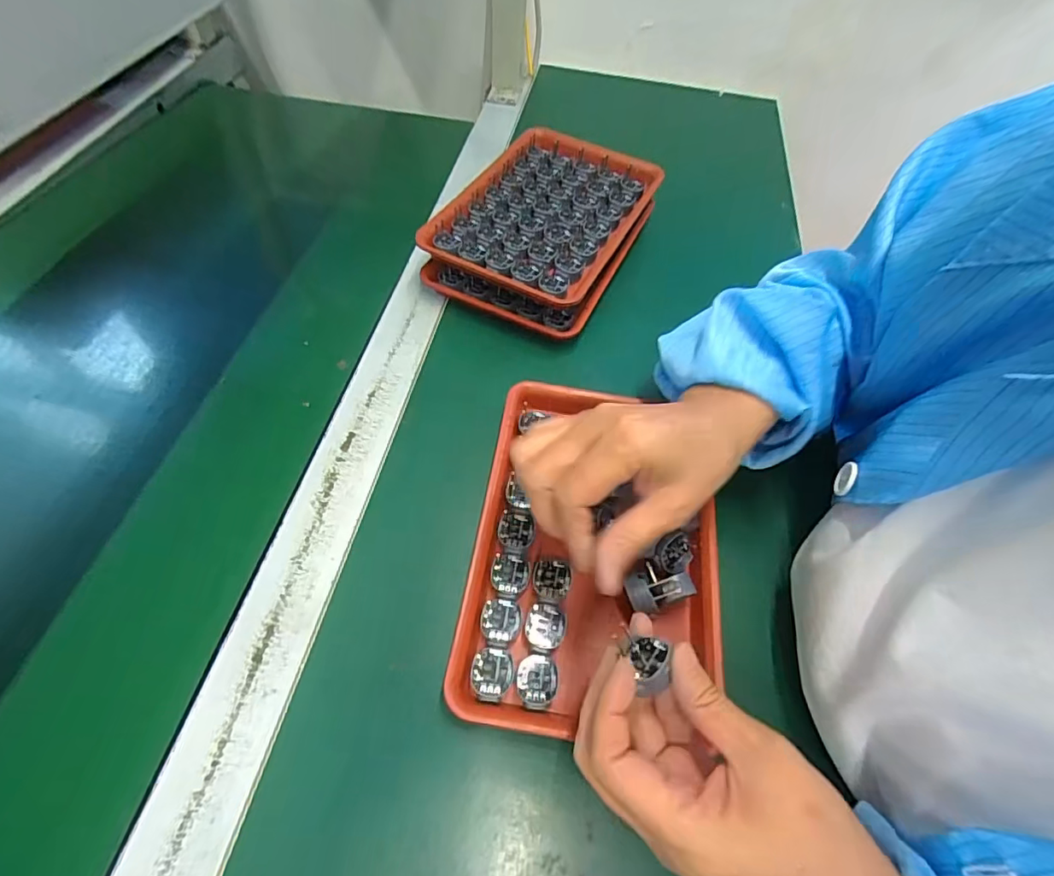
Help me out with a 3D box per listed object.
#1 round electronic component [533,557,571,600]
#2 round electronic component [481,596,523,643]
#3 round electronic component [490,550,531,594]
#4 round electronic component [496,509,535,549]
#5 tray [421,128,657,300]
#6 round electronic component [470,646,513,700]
[{"bbox_3d":[0.016,0.091,0.332,0.023,0.004,0.025,1,56,-2],"label":"round electronic component"},{"bbox_3d":[-0.016,0.112,0.317,0.024,0.004,0.026,1,56,-2],"label":"round electronic component"},{"bbox_3d":[-0.011,0.087,0.333,0.025,0.004,0.026,1,56,-2],"label":"round electronic component"},{"bbox_3d":[-0.007,0.062,0.349,0.024,0.004,0.027,5,56,1],"label":"round electronic component"},{"bbox_3d":[0.022,-0.223,0.491,0.151,0.035,0.233,24,58,13],"label":"tray"},{"bbox_3d":[-0.020,0.138,0.299,0.024,0.004,0.028,5,56,1],"label":"round electronic component"}]

